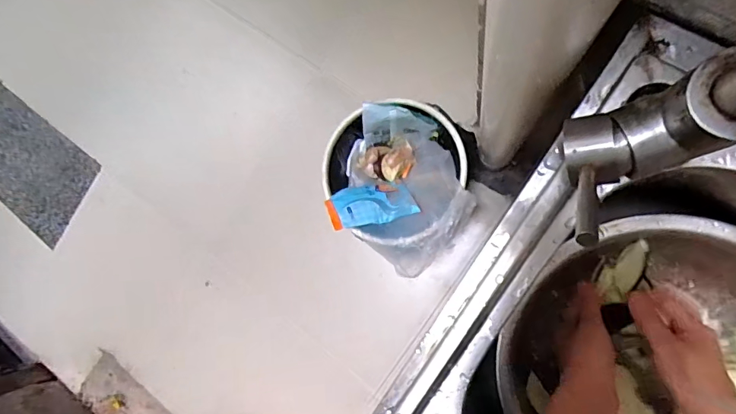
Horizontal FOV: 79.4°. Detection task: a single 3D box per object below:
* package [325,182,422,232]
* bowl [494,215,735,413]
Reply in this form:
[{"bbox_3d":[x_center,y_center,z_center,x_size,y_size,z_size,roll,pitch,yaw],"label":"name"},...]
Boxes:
[{"bbox_3d":[0.006,-0.008,0.803,0.155,0.021,0.103,-12,45,-10],"label":"package"},{"bbox_3d":[0.268,0.146,0.413,0.257,0.081,0.251,0,87,10],"label":"bowl"}]

